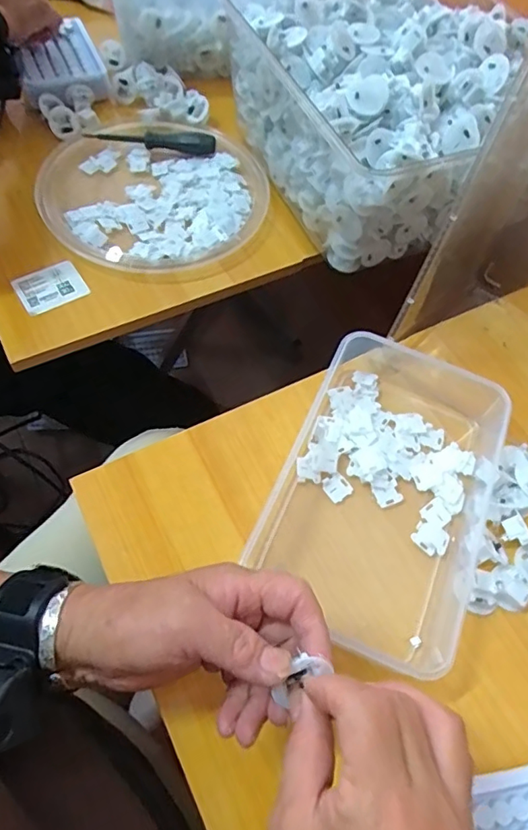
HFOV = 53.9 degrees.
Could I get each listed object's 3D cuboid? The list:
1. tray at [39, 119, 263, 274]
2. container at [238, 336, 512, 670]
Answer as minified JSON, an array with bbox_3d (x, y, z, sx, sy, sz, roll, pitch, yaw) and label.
[{"bbox_3d":[-0.118,-0.246,0.564,0.230,0.022,0.237,1,63,-2],"label":"tray"},{"bbox_3d":[0.095,0.047,0.403,0.159,0.044,0.246,22,64,8],"label":"container"}]

